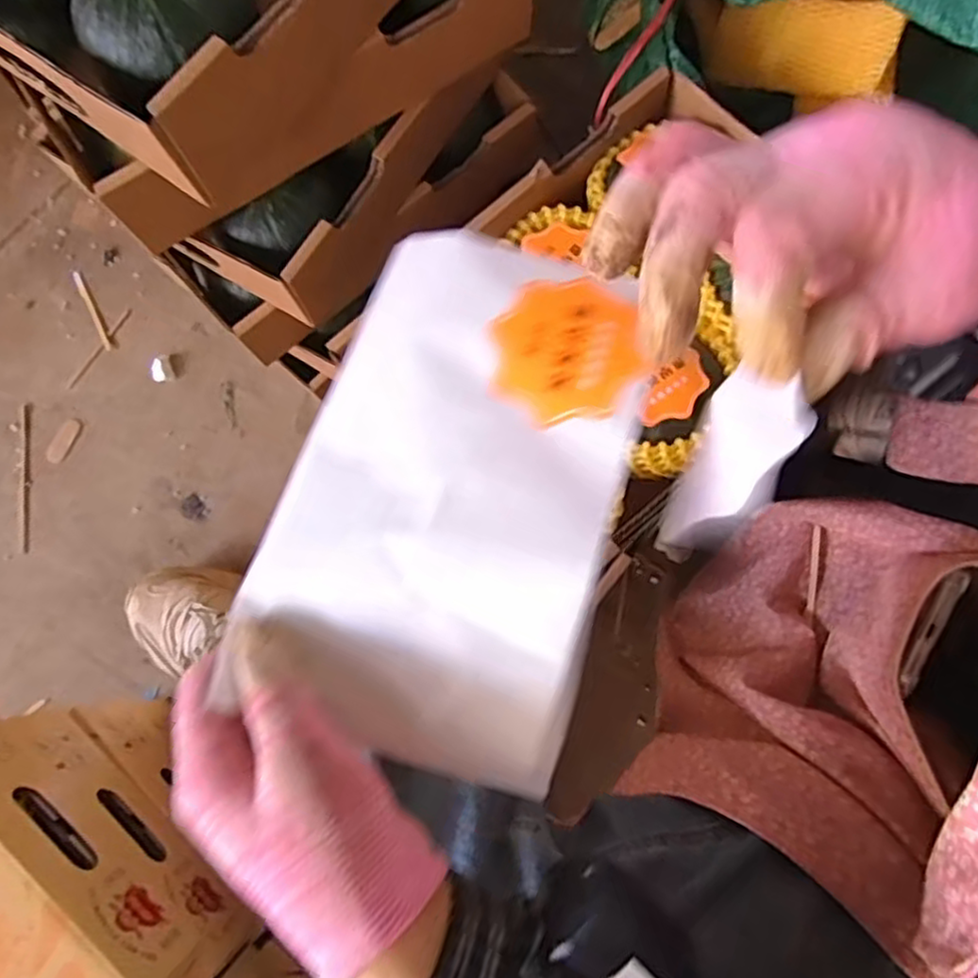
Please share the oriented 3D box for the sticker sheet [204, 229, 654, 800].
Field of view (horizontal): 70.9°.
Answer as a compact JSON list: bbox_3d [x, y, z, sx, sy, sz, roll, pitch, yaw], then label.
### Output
[{"bbox_3d":[-0.013,0.003,0.267,0.125,0.039,0.196,18,79,5],"label":"sticker sheet"}]

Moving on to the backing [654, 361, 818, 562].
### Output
[{"bbox_3d":[0.073,-0.006,0.202,0.010,0.046,0.064,36,78,-17],"label":"backing"}]

